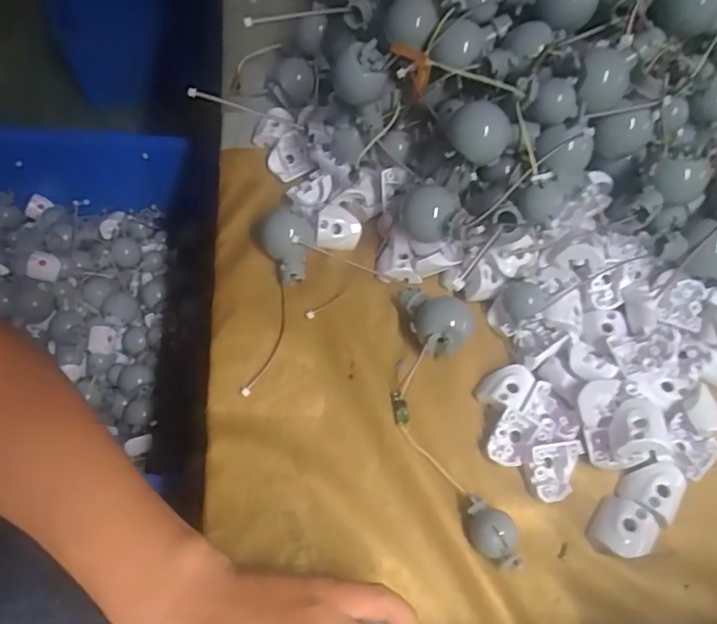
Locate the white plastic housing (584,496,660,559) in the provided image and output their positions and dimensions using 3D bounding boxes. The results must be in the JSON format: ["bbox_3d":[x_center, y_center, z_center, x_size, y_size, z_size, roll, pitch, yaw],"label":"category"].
[{"bbox_3d":[0.147,0.121,0.323,0.032,0.014,0.032,36,65,17],"label":"white plastic housing"}]

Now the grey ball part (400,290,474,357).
[{"bbox_3d":[0.048,0.009,0.378,0.048,0.030,0.041,16,60,7],"label":"grey ball part"}]

